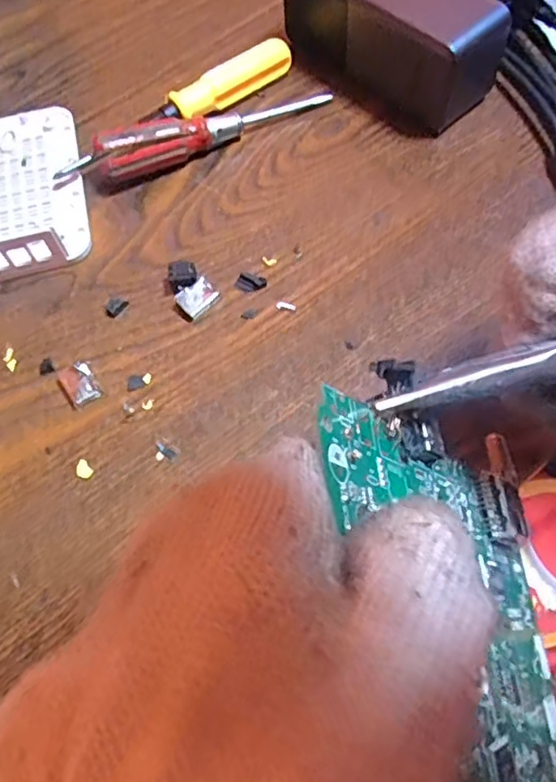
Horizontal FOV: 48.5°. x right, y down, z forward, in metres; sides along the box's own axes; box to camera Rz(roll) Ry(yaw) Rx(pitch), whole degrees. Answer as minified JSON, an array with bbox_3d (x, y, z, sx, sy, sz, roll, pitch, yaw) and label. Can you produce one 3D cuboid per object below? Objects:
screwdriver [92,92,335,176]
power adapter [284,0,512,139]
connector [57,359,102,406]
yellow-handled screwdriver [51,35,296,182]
[{"bbox_3d":[-0.035,-0.150,0.353,0.140,0.025,0.023,-22,65,-9],"label":"screwdriver"},{"bbox_3d":[0.066,-0.215,0.367,0.134,0.060,0.061,34,69,17],"label":"power adapter"},{"bbox_3d":[-0.095,-0.004,0.295,0.015,0.005,0.023,-32,67,-13],"label":"connector"},{"bbox_3d":[-0.061,-0.170,0.368,0.158,0.021,0.027,-35,68,-15],"label":"yellow-handled screwdriver"}]

